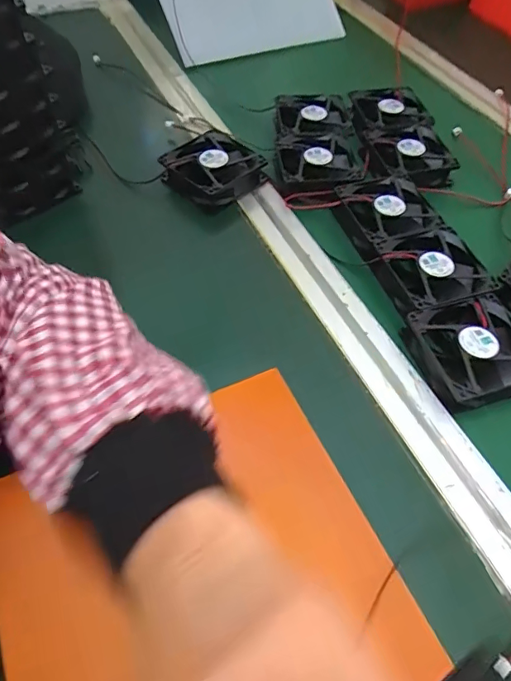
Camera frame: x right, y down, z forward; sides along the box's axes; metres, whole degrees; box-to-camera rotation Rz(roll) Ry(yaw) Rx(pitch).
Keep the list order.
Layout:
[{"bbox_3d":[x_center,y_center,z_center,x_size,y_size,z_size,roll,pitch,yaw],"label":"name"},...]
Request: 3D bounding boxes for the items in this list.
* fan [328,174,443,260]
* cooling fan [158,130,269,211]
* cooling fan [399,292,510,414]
[{"bbox_3d":[0.122,-0.121,0.442,0.086,0.021,0.086,-20,59,-18],"label":"fan"},{"bbox_3d":[-0.041,-0.171,0.467,0.082,0.029,0.077,38,61,20],"label":"cooling fan"},{"bbox_3d":[0.168,0.007,0.360,0.084,0.024,0.080,-12,57,-13],"label":"cooling fan"}]

